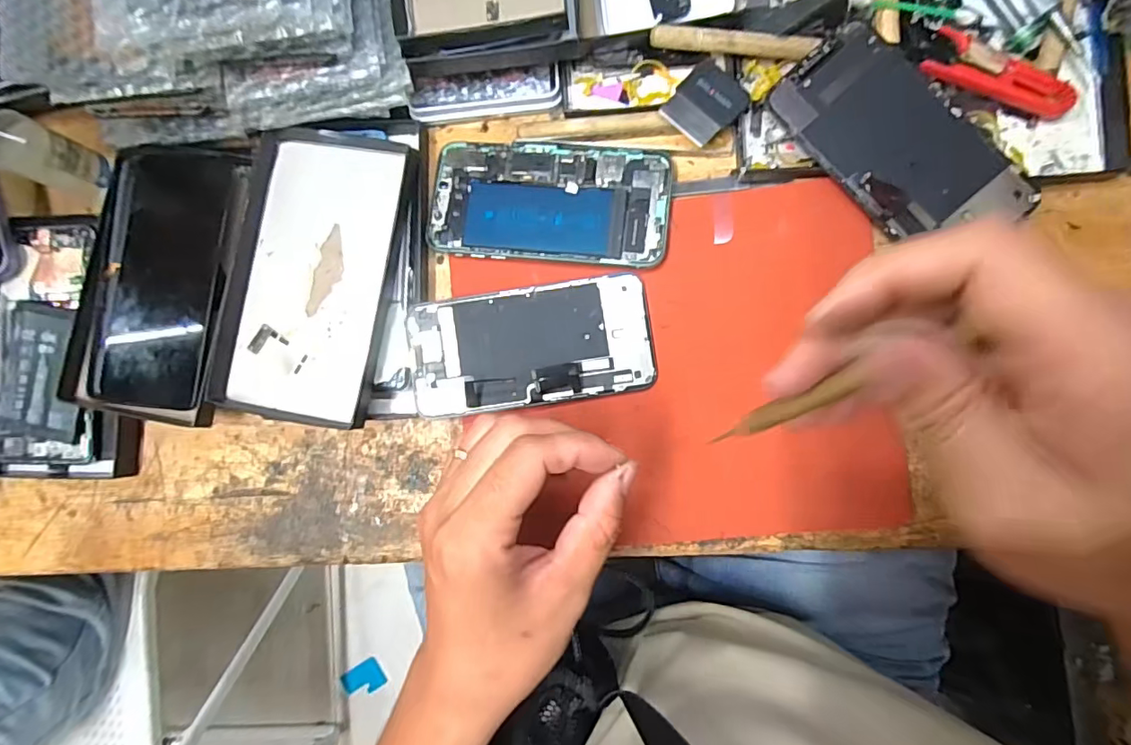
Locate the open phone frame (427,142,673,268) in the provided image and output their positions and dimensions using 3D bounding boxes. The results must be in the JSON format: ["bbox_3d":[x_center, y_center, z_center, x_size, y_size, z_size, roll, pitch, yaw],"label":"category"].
[{"bbox_3d":[-0.011,-0.106,0.327,0.147,0.010,0.073,6,87,7],"label":"open phone frame"}]

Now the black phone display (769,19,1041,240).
[{"bbox_3d":[0.184,-0.128,0.291,0.071,0.010,0.138,-40,85,6],"label":"black phone display"}]

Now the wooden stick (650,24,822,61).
[{"bbox_3d":[0.096,-0.188,0.299,0.093,0.014,0.010,5,87,7],"label":"wooden stick"}]

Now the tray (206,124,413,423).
[{"bbox_3d":[-0.154,-0.061,0.325,0.099,0.021,0.177,10,88,7],"label":"tray"}]

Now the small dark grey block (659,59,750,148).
[{"bbox_3d":[0.082,-0.159,0.310,0.039,0.005,0.042,45,97,8],"label":"small dark grey block"}]

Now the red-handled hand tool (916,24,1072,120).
[{"bbox_3d":[0.247,-0.167,0.299,0.083,0.012,0.024,25,90,7],"label":"red-handled hand tool"}]

